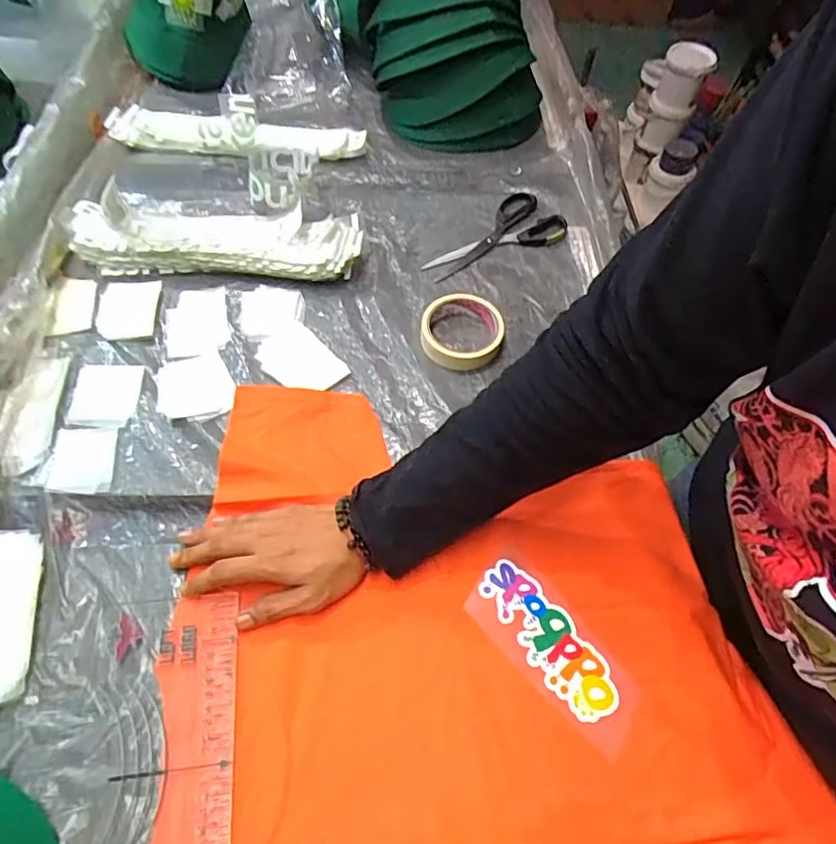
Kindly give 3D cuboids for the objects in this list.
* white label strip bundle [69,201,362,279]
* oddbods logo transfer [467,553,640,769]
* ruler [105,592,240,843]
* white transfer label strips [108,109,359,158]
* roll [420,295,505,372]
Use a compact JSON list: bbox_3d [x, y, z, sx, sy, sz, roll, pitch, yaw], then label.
[{"bbox_3d":[-0.240,-0.229,0.695,0.342,0.049,0.116,1,59,-2],"label":"white label strip bundle"},{"bbox_3d":[0.116,0.188,0.485,0.069,0.006,0.161,-38,67,-22],"label":"oddbods logo transfer"},{"bbox_3d":[-0.188,0.261,0.432,0.093,0.008,0.251,-8,59,-4],"label":"ruler"},{"bbox_3d":[-0.252,-0.398,0.797,0.352,0.043,0.066,2,59,-1],"label":"white transfer label strips"},{"bbox_3d":[0.048,-0.103,0.647,0.088,0.030,0.086,1,59,-2],"label":"roll"}]

